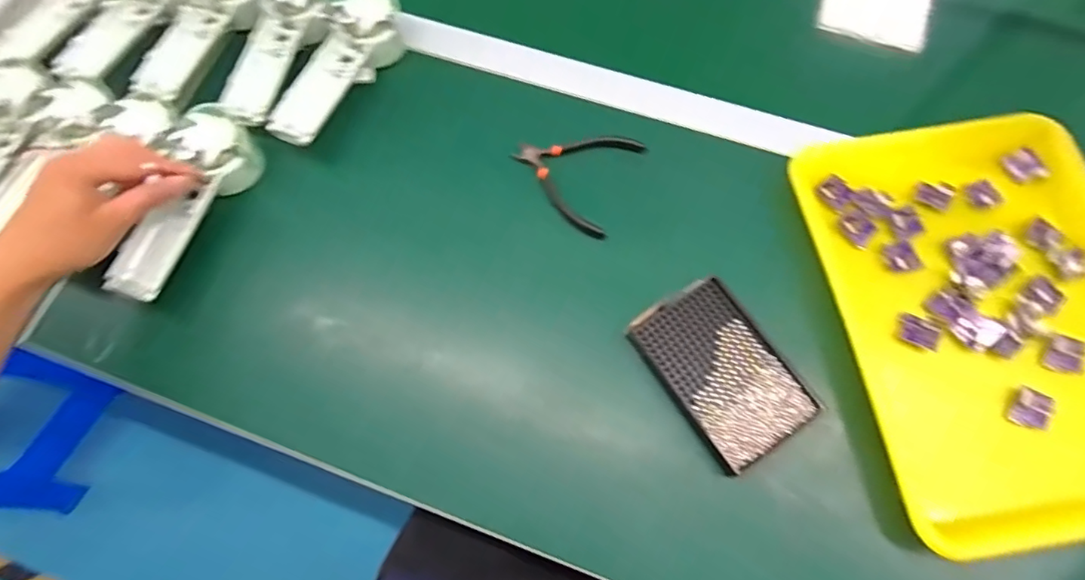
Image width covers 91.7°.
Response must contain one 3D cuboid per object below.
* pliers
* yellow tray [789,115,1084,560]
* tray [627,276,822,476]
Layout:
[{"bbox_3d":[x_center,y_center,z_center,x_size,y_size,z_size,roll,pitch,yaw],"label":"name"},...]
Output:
[{"bbox_3d":[0.029,-0.113,0.489,0.106,0.017,0.105,23,74,8],"label":"pliers"},{"bbox_3d":[0.363,0.013,0.423,0.237,0.034,0.339,-7,72,-1],"label":"yellow tray"},{"bbox_3d":[0.143,0.063,0.420,0.089,0.010,0.135,-32,74,-9],"label":"tray"}]

